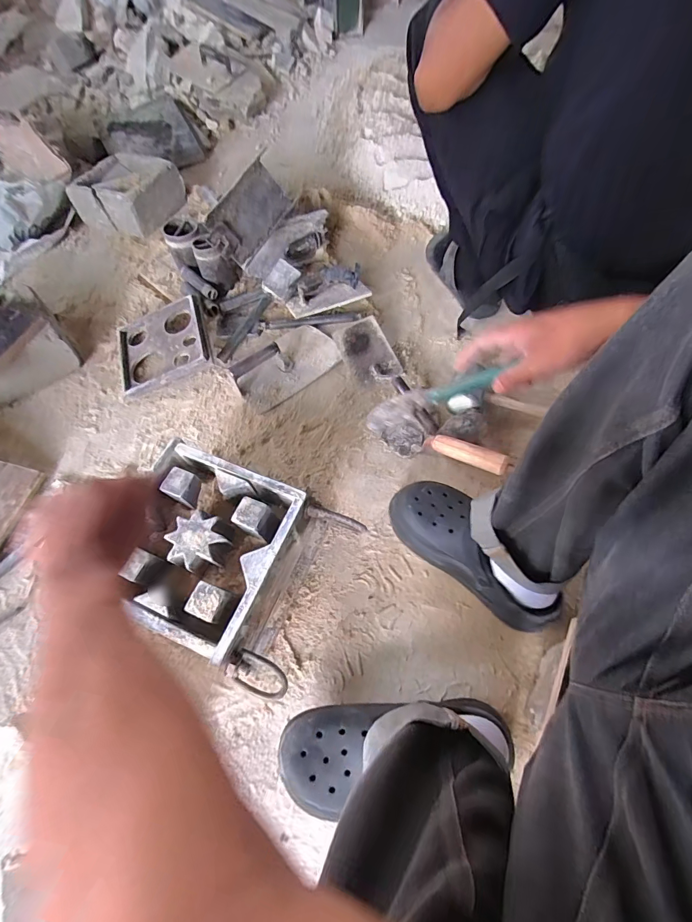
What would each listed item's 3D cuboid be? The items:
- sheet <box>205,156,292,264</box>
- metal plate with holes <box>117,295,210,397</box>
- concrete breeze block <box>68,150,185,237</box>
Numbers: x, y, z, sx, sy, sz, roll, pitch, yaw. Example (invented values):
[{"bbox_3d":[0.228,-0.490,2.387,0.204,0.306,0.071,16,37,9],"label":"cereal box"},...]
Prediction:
[{"bbox_3d":[-0.190,-0.501,0.797,0.011,0.099,0.200,8,63,43],"label":"sheet"},{"bbox_3d":[-0.370,-0.230,0.803,0.192,0.025,0.182,-20,66,9],"label":"metal plate with holes"},{"bbox_3d":[-0.563,-0.700,1.035,0.232,0.091,0.206,22,67,12],"label":"concrete breeze block"}]

